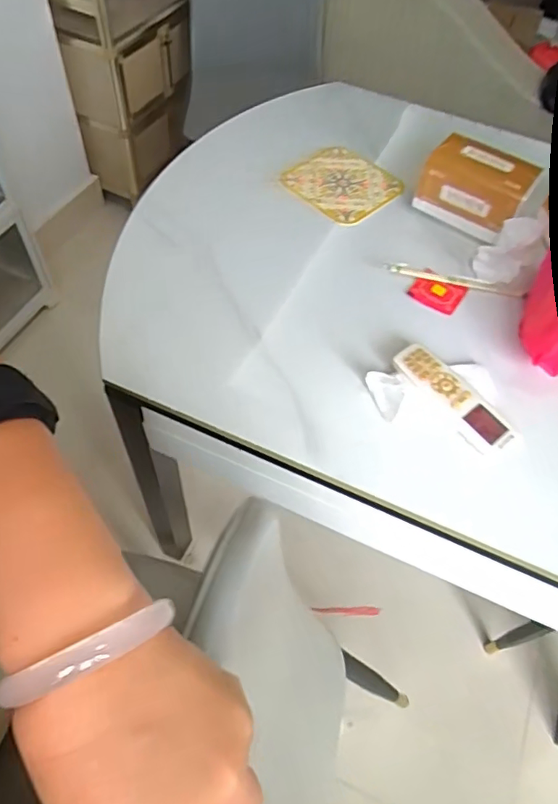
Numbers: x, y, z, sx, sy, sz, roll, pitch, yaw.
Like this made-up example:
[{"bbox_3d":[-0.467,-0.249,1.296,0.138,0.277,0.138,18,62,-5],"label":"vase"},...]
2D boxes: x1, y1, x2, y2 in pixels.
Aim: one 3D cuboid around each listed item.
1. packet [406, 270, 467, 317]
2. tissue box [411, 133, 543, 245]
[{"bbox_3d":[0.210,-0.146,0.724,0.064,0.006,0.058,34,61,16],"label":"packet"},{"bbox_3d":[0.278,-0.304,0.771,0.143,0.088,0.089,34,61,16],"label":"tissue box"}]

